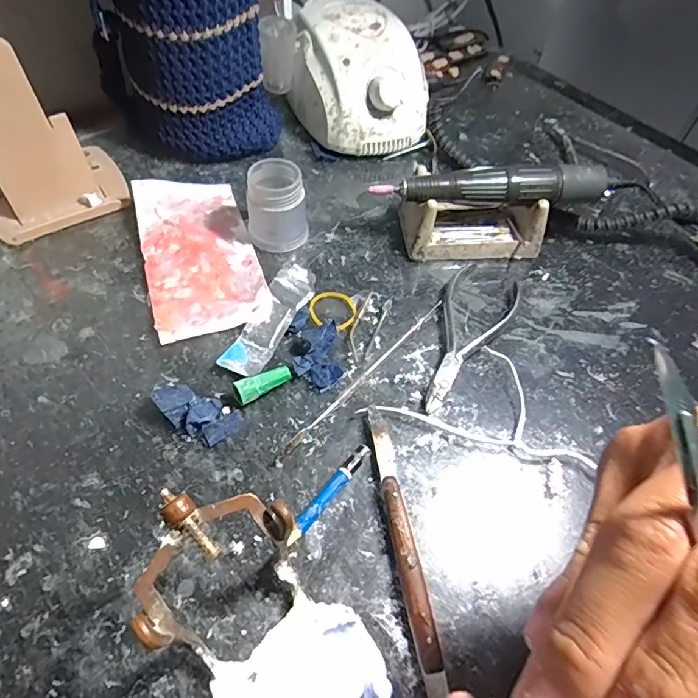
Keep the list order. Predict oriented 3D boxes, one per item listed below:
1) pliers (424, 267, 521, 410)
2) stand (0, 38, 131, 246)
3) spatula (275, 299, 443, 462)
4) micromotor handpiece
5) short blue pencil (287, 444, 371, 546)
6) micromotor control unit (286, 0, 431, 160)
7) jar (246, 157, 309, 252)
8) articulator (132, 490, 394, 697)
[{"bbox_3d":[0.070,-0.013,0.313,0.045,0.010,0.124,33,59,18],"label":"pliers"},{"bbox_3d":[-0.221,-0.145,0.329,0.103,0.099,0.077,-32,63,-24],"label":"stand"},{"bbox_3d":[0.012,0.013,0.291,0.006,0.007,0.153,37,60,20],"label":"spatula"},{"bbox_3d":[0.102,-0.115,0.336,0.165,0.024,0.022,-1,55,-6],"label":"micromotor handpiece"},{"bbox_3d":[-0.010,0.074,0.244,0.008,0.008,0.061,35,59,19],"label":"short blue pencil"},{"bbox_3d":[0.004,-0.243,0.430,0.104,0.084,0.137,-18,58,-16],"label":"micromotor control unit"},{"bbox_3d":[-0.051,-0.101,0.341,0.041,0.050,0.039,2,55,-3],"label":"jar"},{"bbox_3d":[-0.029,0.111,0.183,0.064,0.061,0.118,-36,64,-26],"label":"articulator"}]

